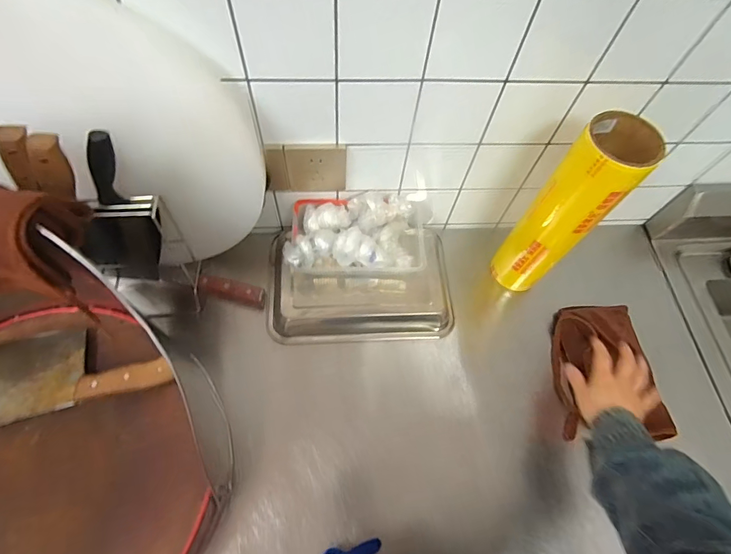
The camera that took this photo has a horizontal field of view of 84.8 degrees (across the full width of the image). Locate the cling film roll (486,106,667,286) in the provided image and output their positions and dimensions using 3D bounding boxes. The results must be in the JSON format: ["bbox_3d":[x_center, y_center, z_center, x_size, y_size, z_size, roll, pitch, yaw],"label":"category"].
[{"bbox_3d":[0.282,-0.082,0.586,0.086,0.311,0.088,1,64,-3],"label":"cling film roll"}]

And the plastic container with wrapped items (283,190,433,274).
[{"bbox_3d":[-0.009,-0.071,0.623,0.217,0.085,0.134,0,64,-3],"label":"plastic container with wrapped items"}]

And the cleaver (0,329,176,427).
[{"bbox_3d":[-0.404,0.121,0.508,0.299,0.030,0.107,-13,65,-9],"label":"cleaver"}]

